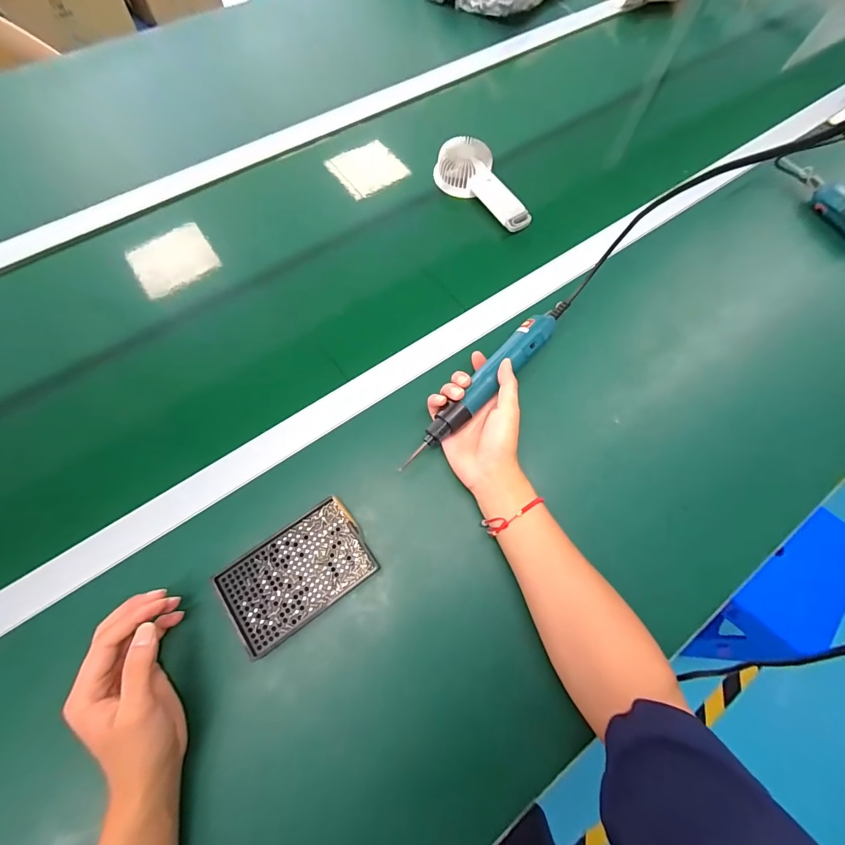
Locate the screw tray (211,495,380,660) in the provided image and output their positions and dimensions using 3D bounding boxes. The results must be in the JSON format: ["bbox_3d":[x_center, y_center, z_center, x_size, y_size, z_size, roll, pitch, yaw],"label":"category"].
[{"bbox_3d":[-0.126,0.154,0.406,0.143,0.030,0.092,-34,76,-12],"label":"screw tray"}]

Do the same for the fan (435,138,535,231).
[{"bbox_3d":[0.095,-0.354,0.581,0.062,0.052,0.170,-42,77,-16],"label":"fan"}]

